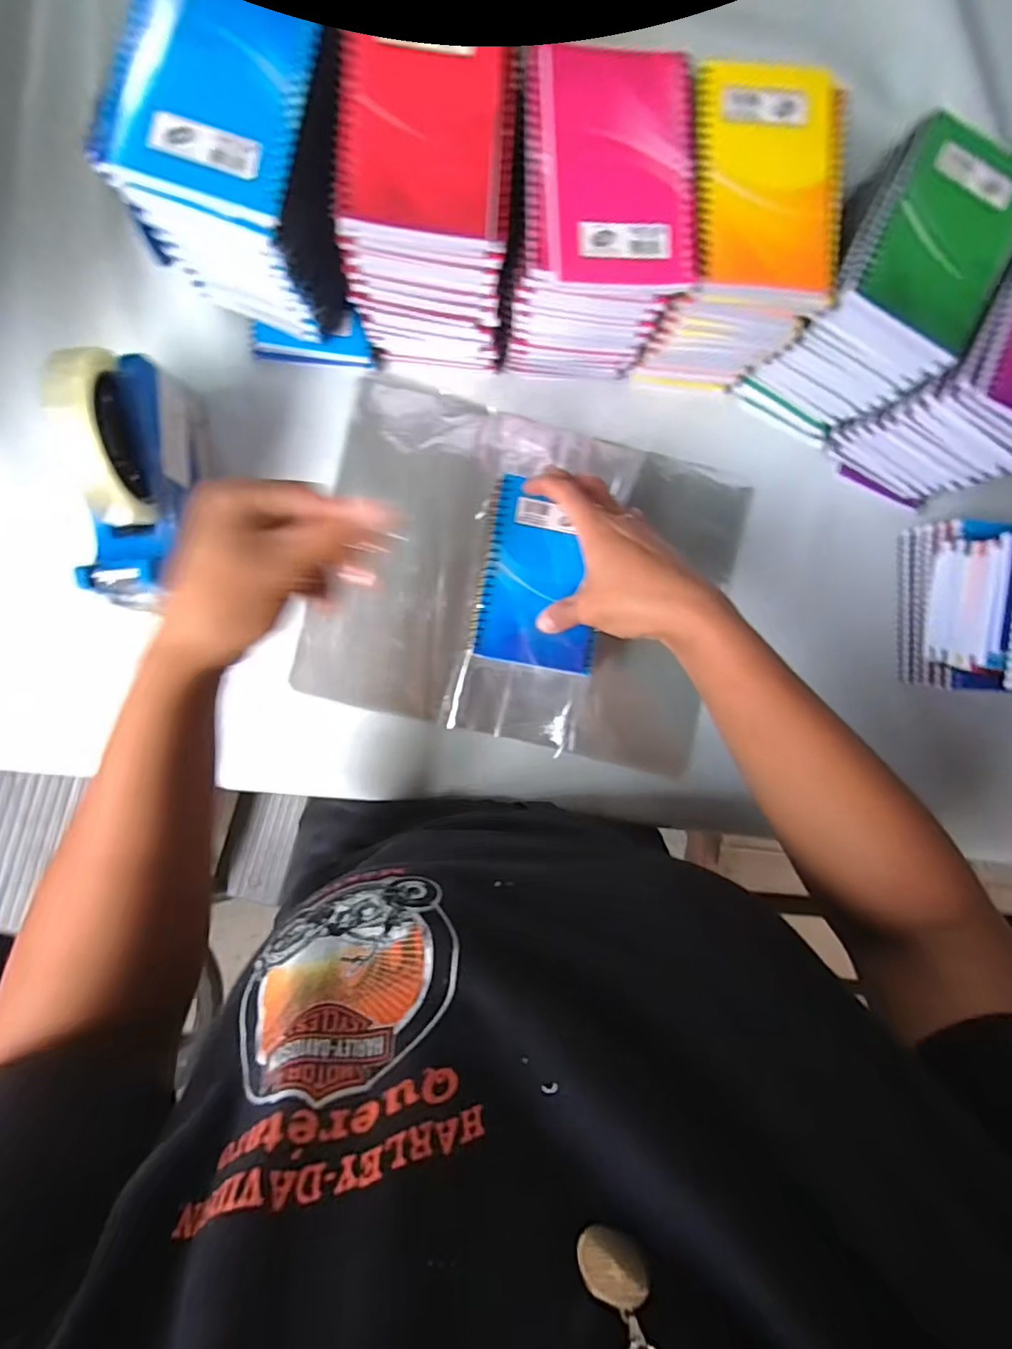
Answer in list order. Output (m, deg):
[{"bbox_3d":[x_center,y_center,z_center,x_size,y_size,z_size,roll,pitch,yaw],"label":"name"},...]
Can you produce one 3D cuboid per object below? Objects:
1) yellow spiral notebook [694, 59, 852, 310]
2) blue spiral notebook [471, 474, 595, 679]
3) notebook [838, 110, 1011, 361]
[{"bbox_3d":[0.157,-0.290,0.333,0.091,0.014,0.125,-1,92,-5],"label":"yellow spiral notebook"},{"bbox_3d":[0.026,-0.069,0.401,0.087,0.009,0.126,10,91,-5],"label":"blue spiral notebook"},{"bbox_3d":[0.270,-0.271,0.347,0.095,0.013,0.126,24,90,-5],"label":"notebook"}]

